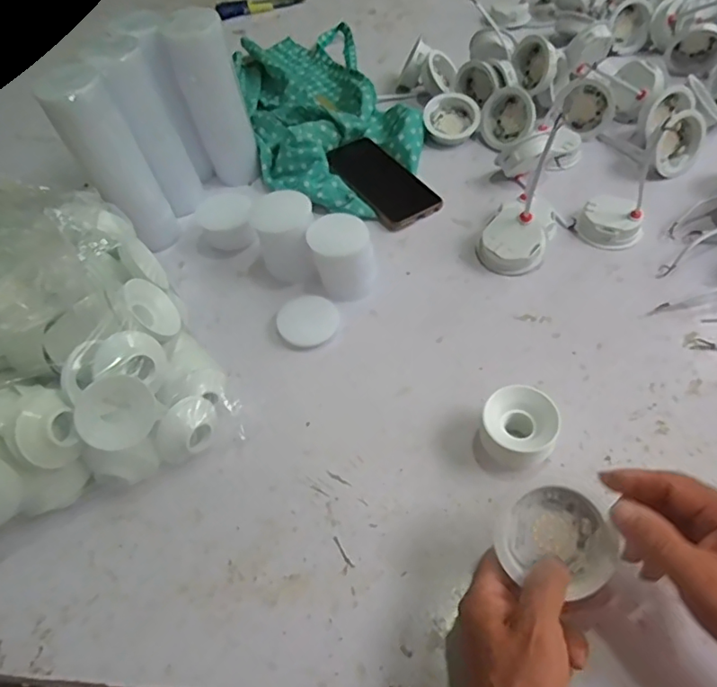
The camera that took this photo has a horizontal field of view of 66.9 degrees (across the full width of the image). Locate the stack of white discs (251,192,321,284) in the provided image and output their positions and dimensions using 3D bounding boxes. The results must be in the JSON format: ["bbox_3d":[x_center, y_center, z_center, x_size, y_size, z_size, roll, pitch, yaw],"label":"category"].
[{"bbox_3d":[-0.072,-0.106,0.554,0.057,0.080,0.046,2,53,7],"label":"stack of white discs"}]

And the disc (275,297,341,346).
[{"bbox_3d":[-0.050,-0.023,0.542,0.057,0.009,0.058,-3,53,3],"label":"disc"}]

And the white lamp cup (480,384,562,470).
[{"bbox_3d":[0.126,0.072,0.432,0.055,0.046,0.061,13,55,15],"label":"white lamp cup"}]

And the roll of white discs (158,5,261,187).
[{"bbox_3d":[-0.162,-0.265,0.635,0.067,0.214,0.063,-3,53,3],"label":"roll of white discs"}]

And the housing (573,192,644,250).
[{"bbox_3d":[0.275,-0.134,0.588,0.063,0.025,0.062,-3,53,3],"label":"housing"}]

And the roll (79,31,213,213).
[{"bbox_3d":[-0.224,-0.226,0.602,0.060,0.197,0.064,-28,56,-15],"label":"roll"}]

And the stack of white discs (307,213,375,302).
[{"bbox_3d":[-0.014,-0.085,0.544,0.061,0.072,0.055,-8,53,0],"label":"stack of white discs"}]

